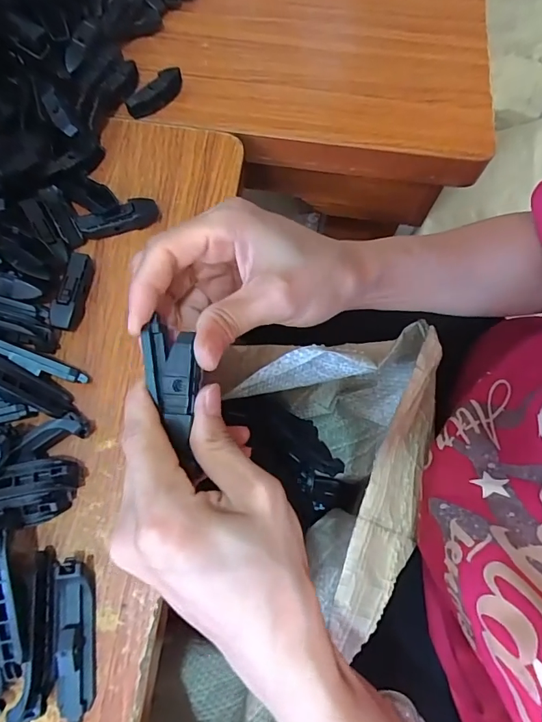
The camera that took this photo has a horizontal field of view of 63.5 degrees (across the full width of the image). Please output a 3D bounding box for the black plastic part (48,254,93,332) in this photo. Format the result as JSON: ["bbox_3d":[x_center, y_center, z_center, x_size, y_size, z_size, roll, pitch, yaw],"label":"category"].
[{"bbox_3d":[-0.131,-0.045,0.291,0.019,0.014,0.052,6,71,0],"label":"black plastic part"}]

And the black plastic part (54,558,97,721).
[{"bbox_3d":[-0.102,0.144,0.228,0.018,0.016,0.074,-8,72,-5],"label":"black plastic part"}]

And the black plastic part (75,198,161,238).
[{"bbox_3d":[-0.107,-0.101,0.309,0.054,0.018,0.015,-16,72,-8],"label":"black plastic part"}]

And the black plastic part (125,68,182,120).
[{"bbox_3d":[-0.092,-0.215,0.353,0.016,0.016,0.051,41,74,11],"label":"black plastic part"}]

